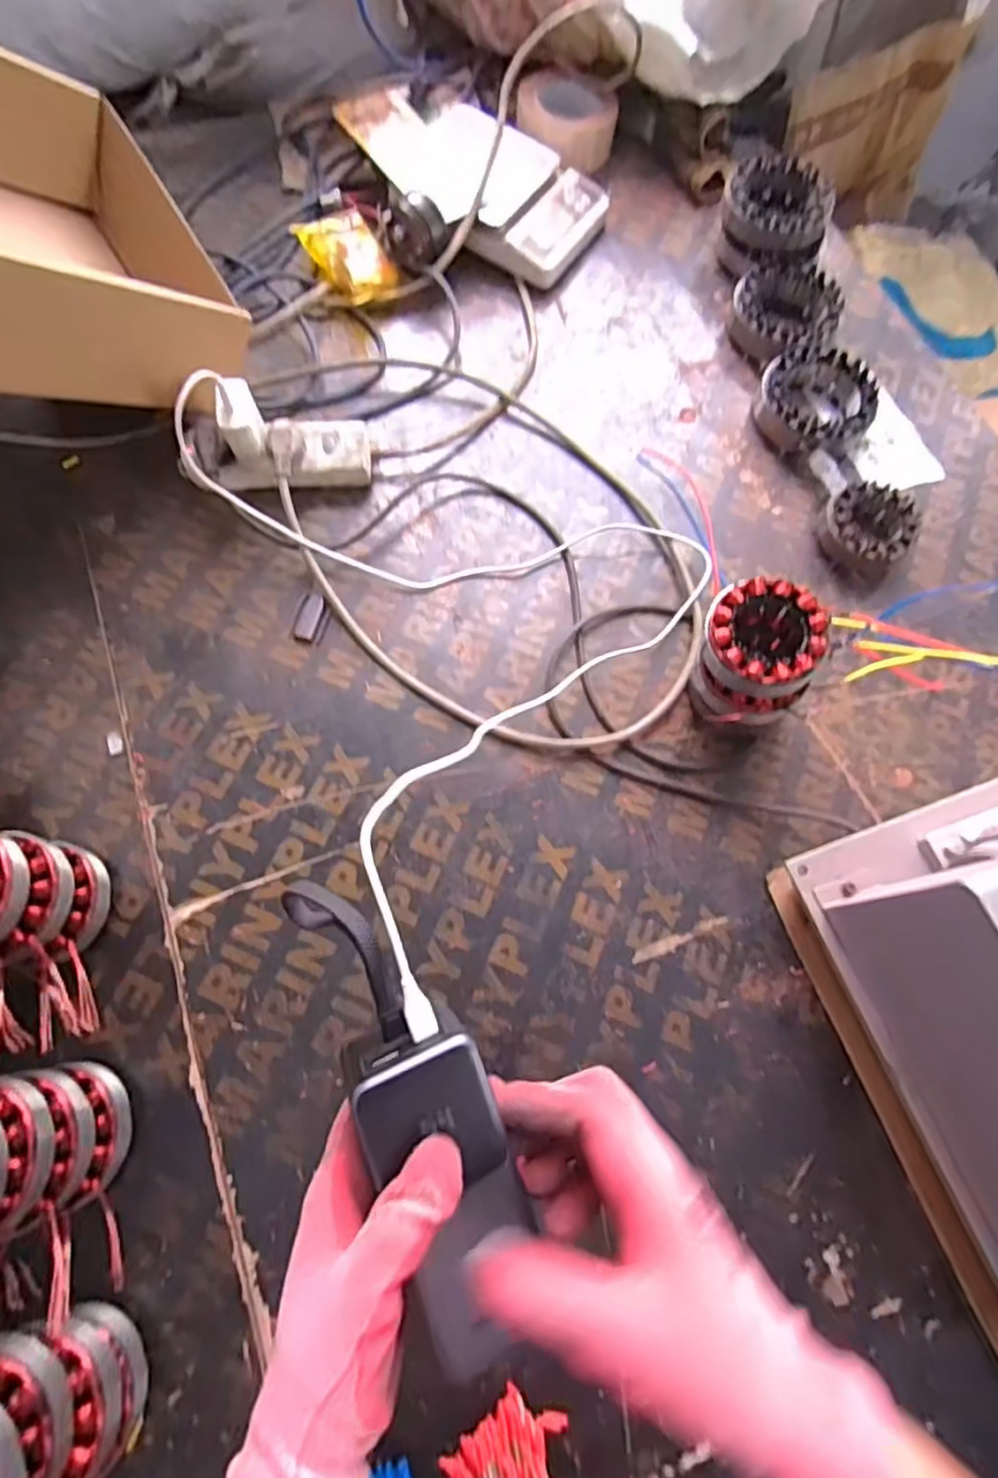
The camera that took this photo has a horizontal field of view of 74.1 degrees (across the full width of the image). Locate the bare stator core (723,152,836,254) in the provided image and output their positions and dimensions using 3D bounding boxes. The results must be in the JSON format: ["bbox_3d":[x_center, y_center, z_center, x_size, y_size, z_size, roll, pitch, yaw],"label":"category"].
[{"bbox_3d":[0.310,-0.595,0.740,0.116,0.030,0.121,26,71,6],"label":"bare stator core"}]

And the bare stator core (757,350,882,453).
[{"bbox_3d":[0.328,-0.353,0.692,0.111,0.040,0.117,1,71,-2],"label":"bare stator core"}]

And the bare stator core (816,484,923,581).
[{"bbox_3d":[0.358,-0.204,0.644,0.080,0.036,0.085,1,71,-2],"label":"bare stator core"}]

